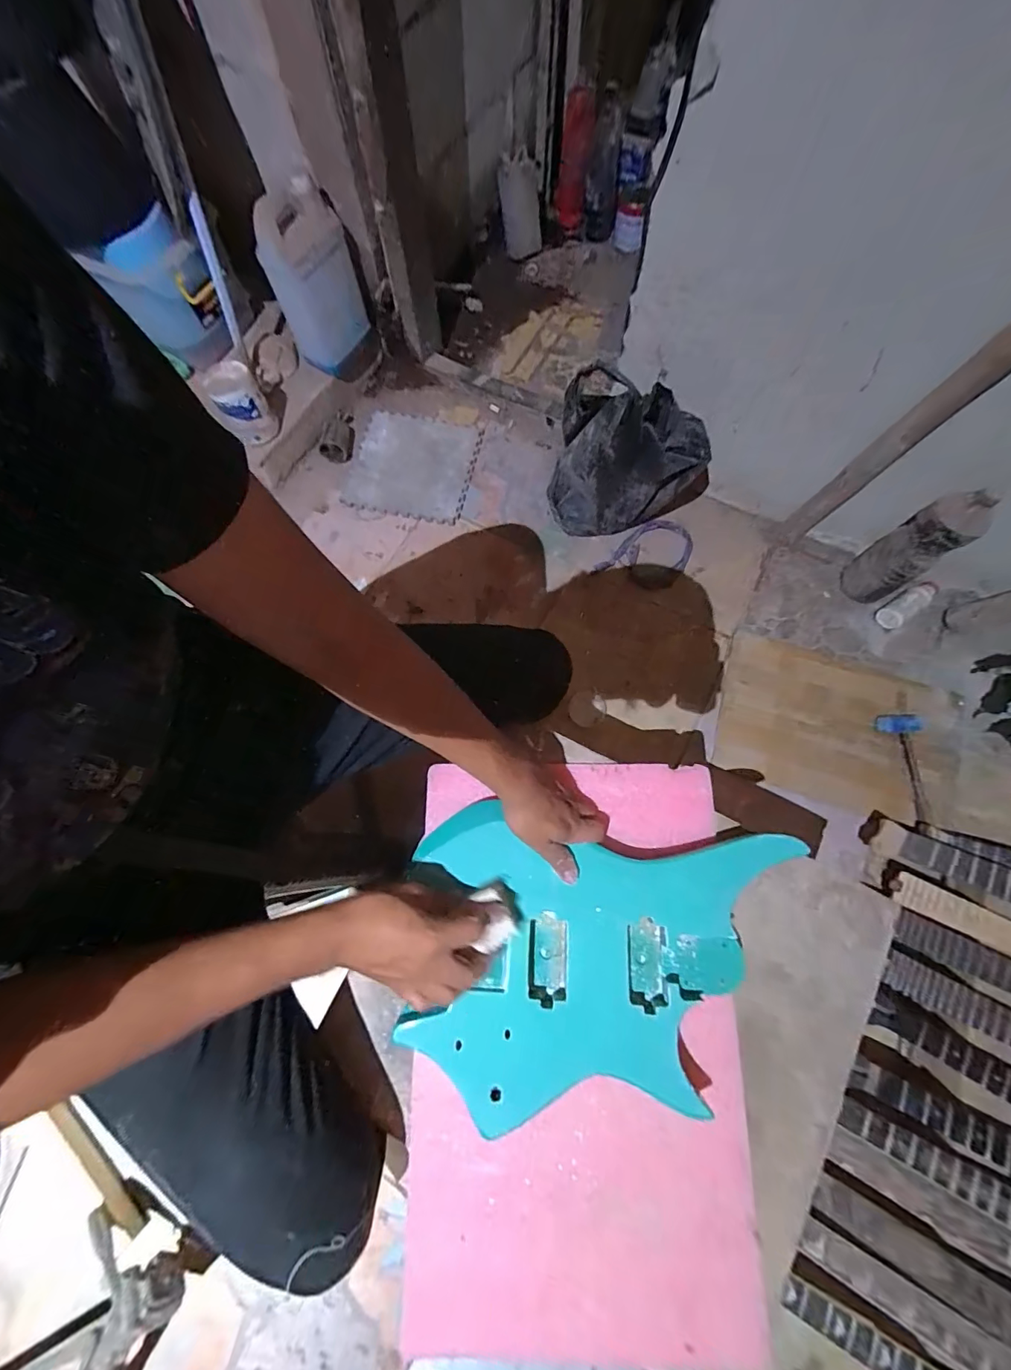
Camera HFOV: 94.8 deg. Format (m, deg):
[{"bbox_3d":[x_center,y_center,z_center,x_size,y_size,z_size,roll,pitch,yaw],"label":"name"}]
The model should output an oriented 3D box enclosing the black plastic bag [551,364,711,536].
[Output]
[{"bbox_3d":[0.244,-0.449,0.984,0.288,0.339,0.128,15,74,5],"label":"black plastic bag"}]

